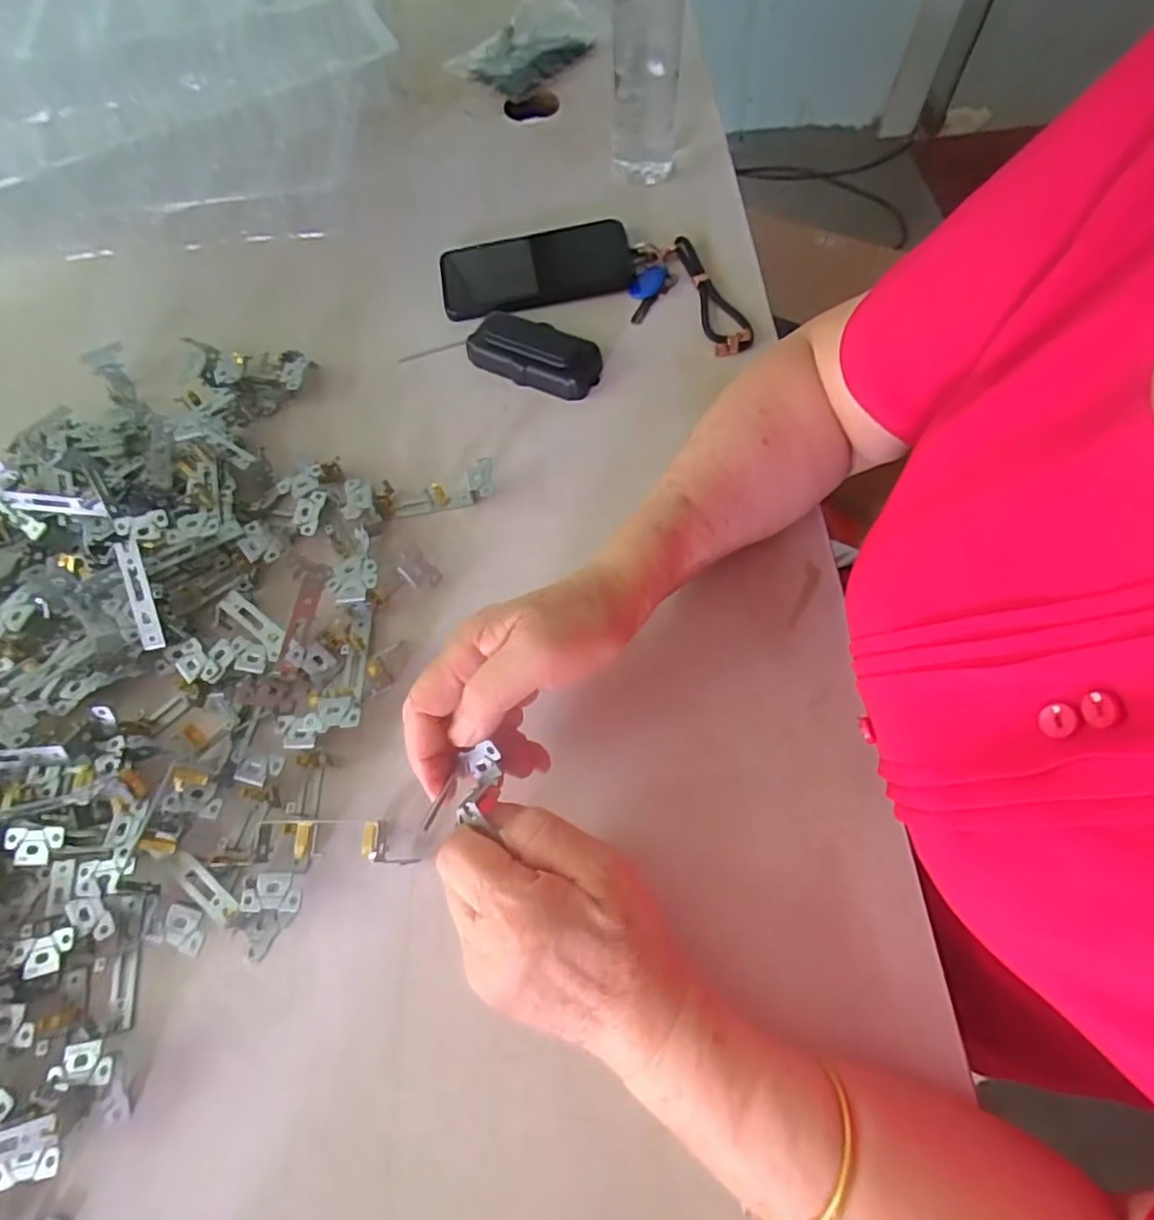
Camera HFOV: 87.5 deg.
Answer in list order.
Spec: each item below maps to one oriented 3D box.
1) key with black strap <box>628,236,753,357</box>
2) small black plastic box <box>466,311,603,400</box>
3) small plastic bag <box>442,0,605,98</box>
[{"bbox_3d":[0.085,-0.261,0.505,0.074,0.015,0.136,-18,67,-5],"label":"key with black strap"},{"bbox_3d":[-0.032,-0.209,0.486,0.106,0.023,0.053,29,71,14],"label":"small black plastic box"},{"bbox_3d":[-0.052,-0.643,0.678,0.108,0.022,0.180,37,73,17],"label":"small plastic bag"}]

